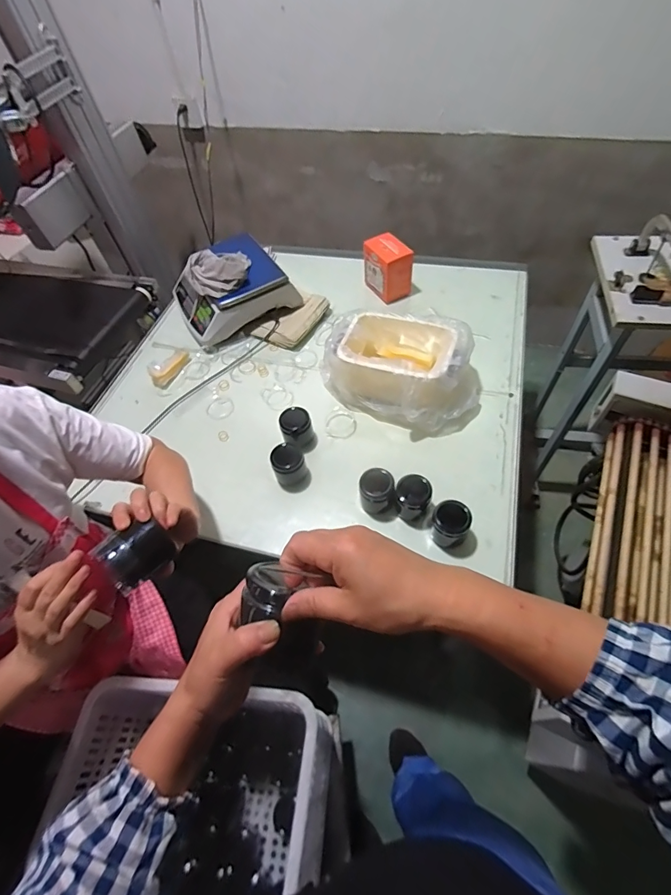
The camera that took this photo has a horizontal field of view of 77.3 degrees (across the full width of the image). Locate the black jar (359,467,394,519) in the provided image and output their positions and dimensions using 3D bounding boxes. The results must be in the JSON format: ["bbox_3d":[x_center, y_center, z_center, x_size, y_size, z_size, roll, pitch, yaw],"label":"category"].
[{"bbox_3d":[0.080,0.092,0.802,0.066,0.098,0.055,-4,51,3],"label":"black jar"}]

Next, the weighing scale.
[{"bbox_3d":[-0.284,-0.429,1.153,0.292,0.138,0.262,-27,54,-15],"label":"weighing scale"}]

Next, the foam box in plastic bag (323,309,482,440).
[{"bbox_3d":[0.150,-0.178,0.928,0.328,0.136,0.215,26,59,24],"label":"foam box in plastic bag"}]

